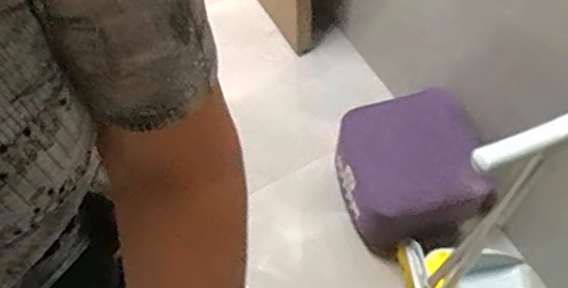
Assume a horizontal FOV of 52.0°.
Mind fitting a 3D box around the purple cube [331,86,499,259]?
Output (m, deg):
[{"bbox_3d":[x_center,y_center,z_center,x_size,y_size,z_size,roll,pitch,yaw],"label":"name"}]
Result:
[{"bbox_3d":[0.265,0.084,1.280,0.267,0.291,0.275,-10,60,-3],"label":"purple cube"}]

